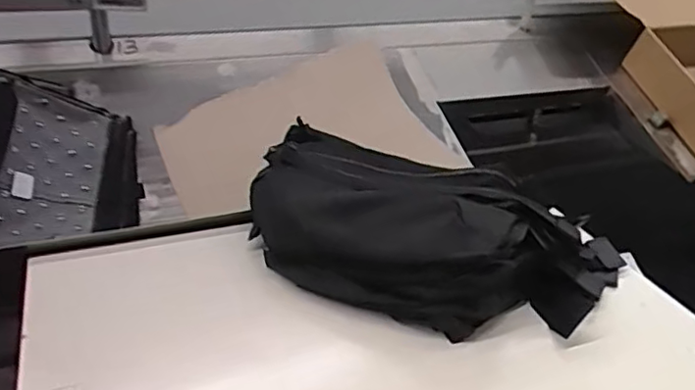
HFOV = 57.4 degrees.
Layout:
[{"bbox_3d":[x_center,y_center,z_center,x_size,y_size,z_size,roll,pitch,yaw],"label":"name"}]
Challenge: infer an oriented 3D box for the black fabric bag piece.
[{"bbox_3d":[0.060,0.032,0.578,0.341,0.074,0.182,15,30,22],"label":"black fabric bag piece"}]

